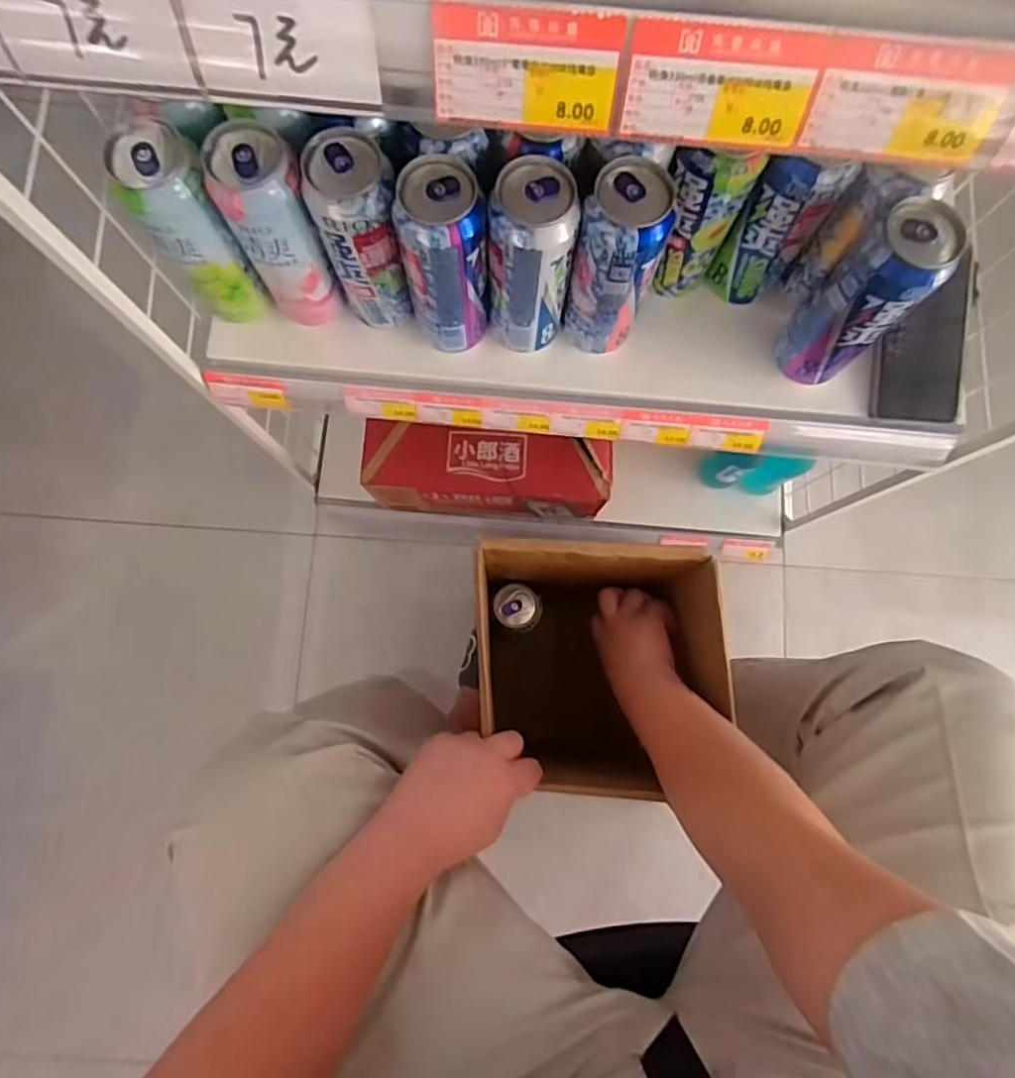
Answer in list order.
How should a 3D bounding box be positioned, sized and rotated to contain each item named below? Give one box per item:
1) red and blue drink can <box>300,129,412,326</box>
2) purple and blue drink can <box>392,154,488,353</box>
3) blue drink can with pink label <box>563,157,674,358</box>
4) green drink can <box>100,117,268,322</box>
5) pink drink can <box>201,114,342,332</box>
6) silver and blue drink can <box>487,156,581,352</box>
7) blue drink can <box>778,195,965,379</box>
[{"bbox_3d":[-0.111,-0.234,0.482,0.059,0.154,0.058,0,81,-1],"label":"red and blue drink can"},{"bbox_3d":[-0.047,-0.213,0.478,0.062,0.146,0.063,0,81,-1],"label":"purple and blue drink can"},{"bbox_3d":[0.083,-0.215,0.483,0.060,0.151,0.062,0,81,-1],"label":"blue drink can with pink label"},{"bbox_3d":[-0.242,-0.239,0.483,0.057,0.161,0.054,0,81,-1],"label":"green drink can"},{"bbox_3d":[-0.178,-0.240,0.481,0.061,0.147,0.066,-22,82,-4],"label":"pink drink can"},{"bbox_3d":[0.018,-0.213,0.481,0.062,0.153,0.058,0,81,-1],"label":"silver and blue drink can"},{"bbox_3d":[0.277,-0.186,0.480,0.058,0.152,0.063,0,81,-1],"label":"blue drink can"}]

